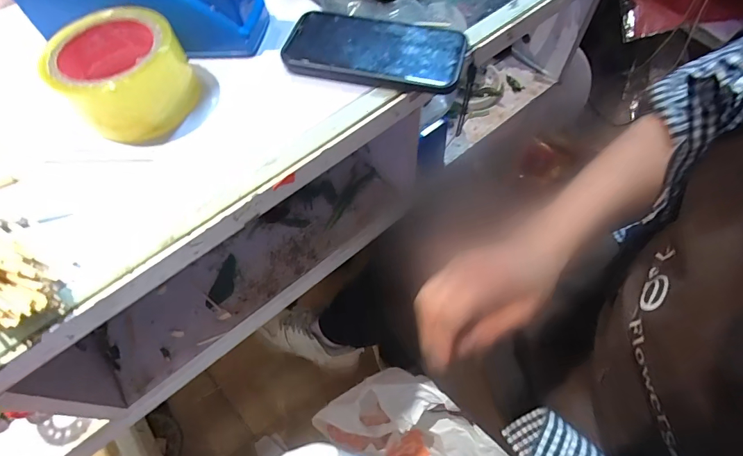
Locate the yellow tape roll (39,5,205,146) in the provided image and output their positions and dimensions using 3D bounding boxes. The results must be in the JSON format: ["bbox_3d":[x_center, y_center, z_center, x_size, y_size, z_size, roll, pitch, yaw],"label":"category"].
[{"bbox_3d":[-0.204,-0.128,0.329,0.096,0.054,0.096,-24,63,-11],"label":"yellow tape roll"}]

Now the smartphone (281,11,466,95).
[{"bbox_3d":[0.003,-0.162,0.356,0.157,0.013,0.081,10,62,8],"label":"smartphone"}]

